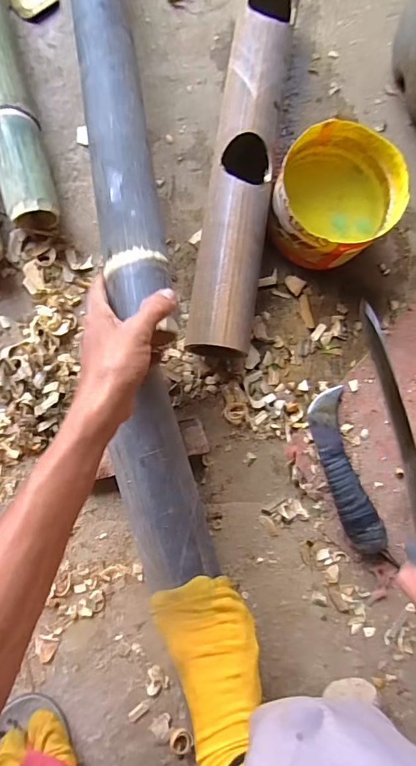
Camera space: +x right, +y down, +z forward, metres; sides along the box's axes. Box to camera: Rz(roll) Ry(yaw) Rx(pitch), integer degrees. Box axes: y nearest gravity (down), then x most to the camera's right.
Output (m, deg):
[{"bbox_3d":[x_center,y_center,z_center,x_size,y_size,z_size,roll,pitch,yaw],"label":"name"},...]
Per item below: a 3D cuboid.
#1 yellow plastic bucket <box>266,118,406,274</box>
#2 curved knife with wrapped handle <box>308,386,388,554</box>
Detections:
[{"bbox_3d":[0.156,-0.224,0.562,0.145,0.099,0.142,1,84,-6],"label":"yellow plastic bucket"},{"bbox_3d":[0.177,0.111,0.566,0.049,0.039,0.203,-13,85,-7],"label":"curved knife with wrapped handle"}]

